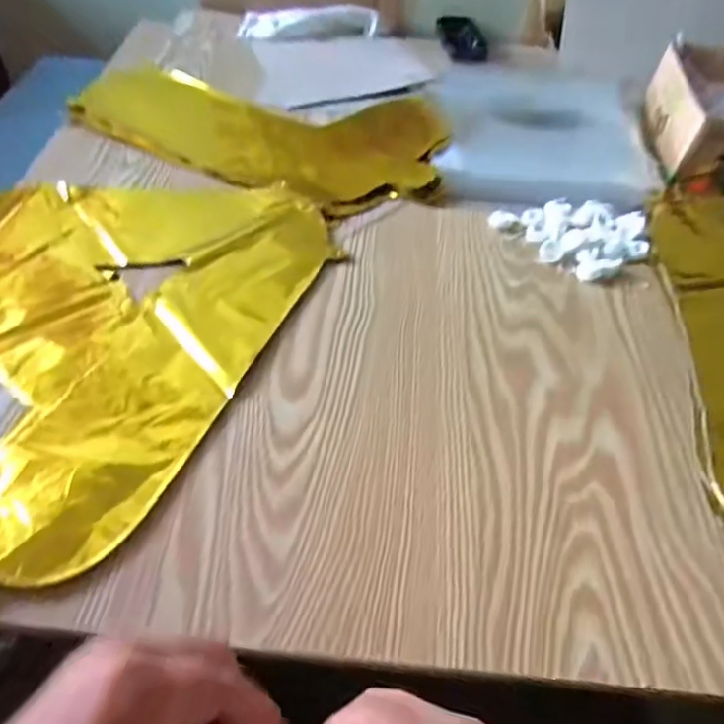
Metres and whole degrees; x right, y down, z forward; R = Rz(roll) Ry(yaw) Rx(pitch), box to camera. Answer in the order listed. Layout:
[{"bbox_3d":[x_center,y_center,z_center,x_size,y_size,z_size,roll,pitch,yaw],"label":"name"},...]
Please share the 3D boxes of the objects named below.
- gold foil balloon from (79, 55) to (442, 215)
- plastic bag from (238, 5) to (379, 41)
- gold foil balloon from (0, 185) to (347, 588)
[{"bbox_3d":[-0.107,-0.266,0.639,0.412,0.030,0.216,24,53,16],"label":"gold foil balloon"},{"bbox_3d":[-0.072,-0.452,0.780,0.181,0.025,0.063,-3,50,-5],"label":"plastic bag"},{"bbox_3d":[-0.171,-0.045,0.446,0.323,0.016,0.364,-21,54,-19],"label":"gold foil balloon"}]

